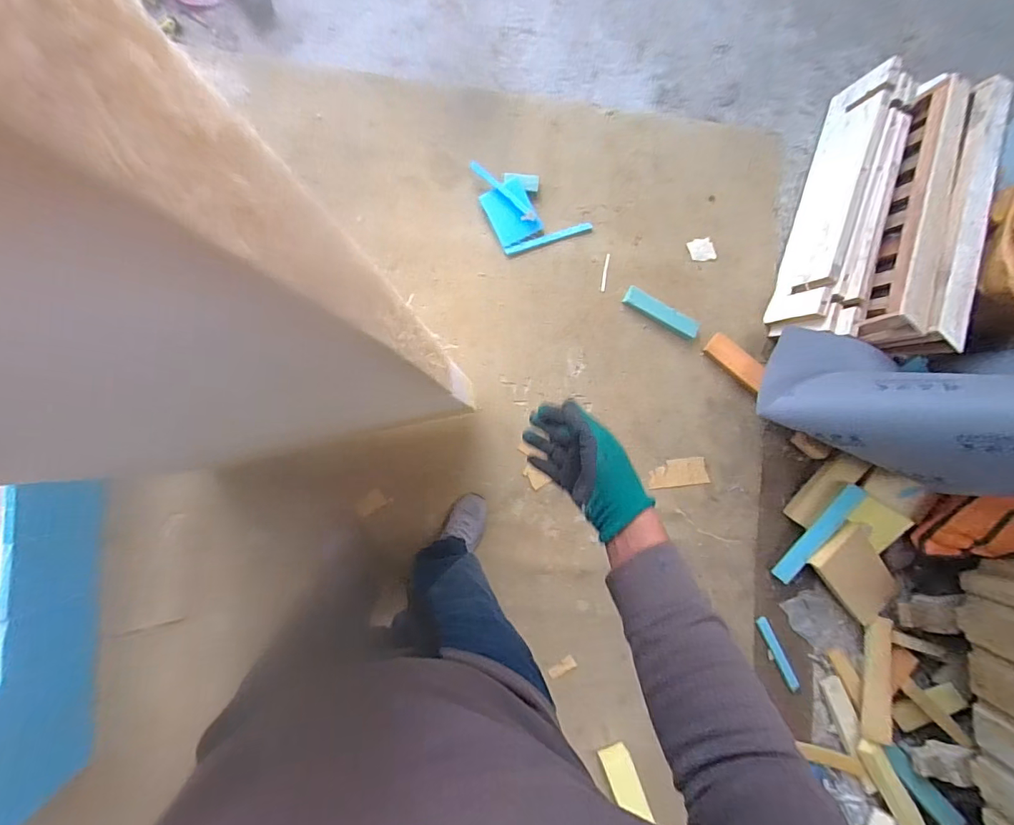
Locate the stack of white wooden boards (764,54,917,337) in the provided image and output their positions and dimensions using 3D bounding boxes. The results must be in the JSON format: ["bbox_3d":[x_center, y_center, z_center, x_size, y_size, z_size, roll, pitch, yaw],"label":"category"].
[{"bbox_3d":[0.967,-0.589,1.392,0.141,0.226,0.746,20,86,-6],"label":"stack of white wooden boards"}]

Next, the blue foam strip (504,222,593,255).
[{"bbox_3d":[0.124,-0.514,1.414,0.271,0.008,0.025,-20,90,-7],"label":"blue foam strip"}]

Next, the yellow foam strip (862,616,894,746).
[{"bbox_3d":[1.067,0.765,1.379,0.072,0.028,0.328,4,82,23],"label":"yellow foam strip"}]

